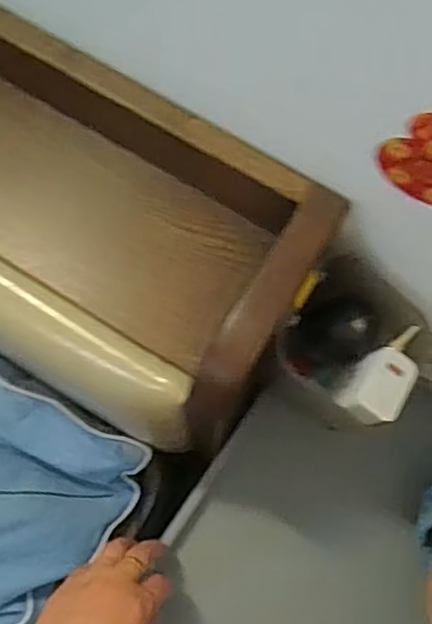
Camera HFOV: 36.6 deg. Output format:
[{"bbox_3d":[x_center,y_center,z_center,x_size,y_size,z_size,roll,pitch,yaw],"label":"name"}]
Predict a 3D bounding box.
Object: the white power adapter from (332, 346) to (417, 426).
[{"bbox_3d":[0.110,0.050,0.439,0.037,0.019,0.054,36,75,9],"label":"white power adapter"}]

